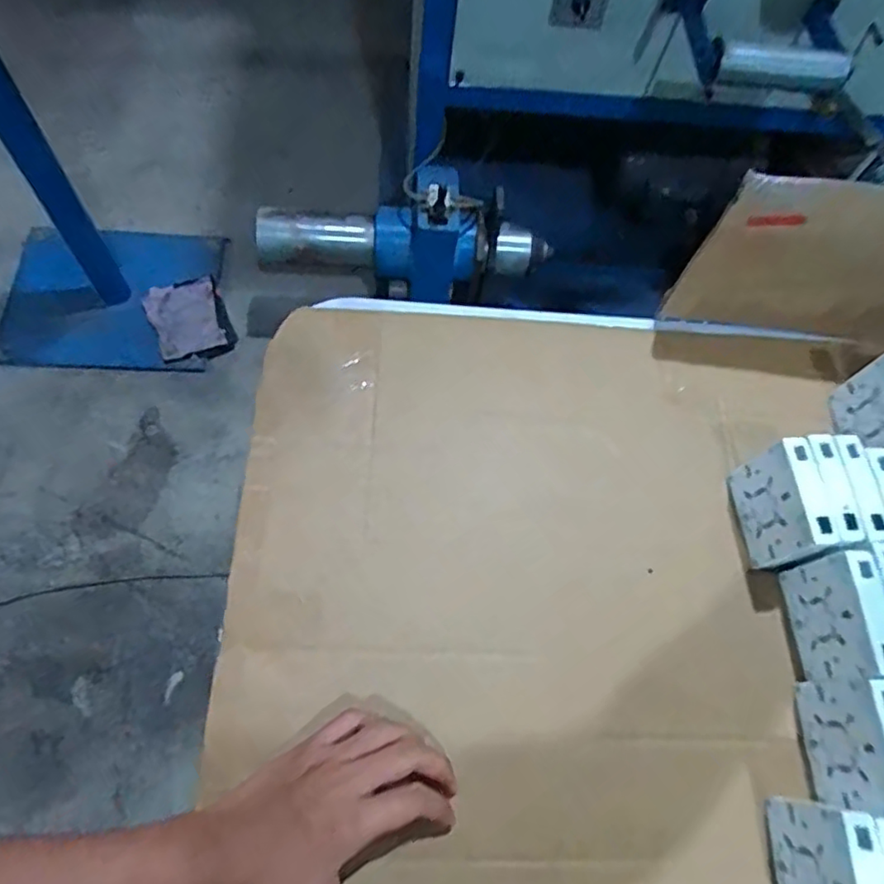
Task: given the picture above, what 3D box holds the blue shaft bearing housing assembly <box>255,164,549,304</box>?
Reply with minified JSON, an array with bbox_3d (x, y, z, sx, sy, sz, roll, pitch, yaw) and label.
[{"bbox_3d":[-0.070,-0.445,1.235,0.578,0.226,0.196,9,65,-2],"label":"blue shaft bearing housing assembly"}]

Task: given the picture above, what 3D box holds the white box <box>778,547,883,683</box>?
[{"bbox_3d":[0.300,0.135,0.470,0.029,0.081,0.087,2,67,-2],"label":"white box"}]

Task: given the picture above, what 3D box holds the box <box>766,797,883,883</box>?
[{"bbox_3d":[0.251,0.285,0.400,0.026,0.083,0.088,4,65,-5],"label":"box"}]

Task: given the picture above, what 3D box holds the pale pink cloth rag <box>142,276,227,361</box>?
[{"bbox_3d":[-0.585,-0.282,1.408,0.152,0.013,0.189,-18,69,-14],"label":"pale pink cloth rag"}]

